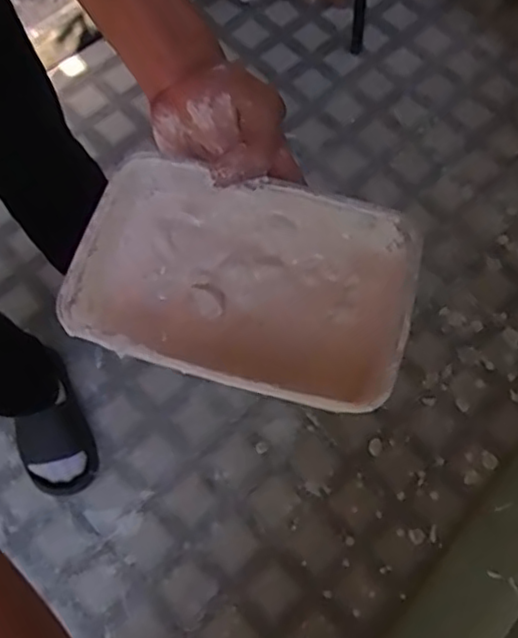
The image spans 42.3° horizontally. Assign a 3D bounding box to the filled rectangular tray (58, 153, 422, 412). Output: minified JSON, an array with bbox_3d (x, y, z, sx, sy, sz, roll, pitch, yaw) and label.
[{"bbox_3d":[-0.007,-0.014,0.356,0.168,0.049,0.114,12,65,7],"label":"filled rectangular tray"}]

